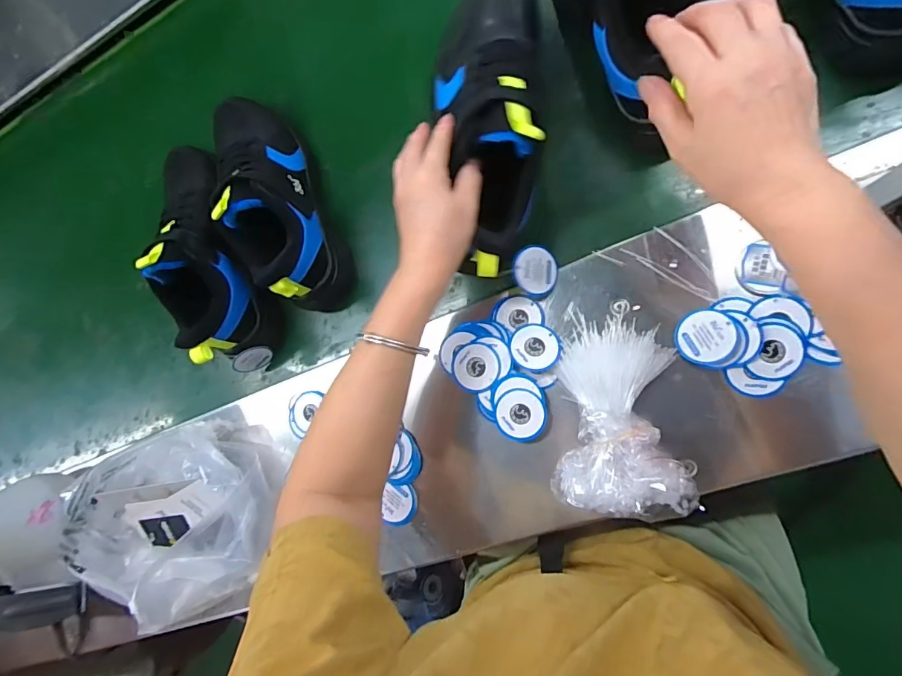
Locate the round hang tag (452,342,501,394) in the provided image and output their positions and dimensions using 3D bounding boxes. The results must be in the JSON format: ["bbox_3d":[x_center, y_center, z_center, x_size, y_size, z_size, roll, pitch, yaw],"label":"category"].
[{"bbox_3d":[0.025,0.030,0.457,0.048,0.004,0.050,-1,87,17],"label":"round hang tag"}]

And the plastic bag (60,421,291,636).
[{"bbox_3d":[-0.298,0.200,0.527,0.210,0.130,0.185,9,91,7],"label":"plastic bag"}]

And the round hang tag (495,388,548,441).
[{"bbox_3d":[0.067,0.074,0.438,0.047,0.006,0.049,0,90,16],"label":"round hang tag"}]

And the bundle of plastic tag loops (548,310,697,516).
[{"bbox_3d":[0.157,0.068,0.409,0.112,0.047,0.171,4,90,7],"label":"bundle of plastic tag loops"}]

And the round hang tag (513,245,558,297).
[{"bbox_3d":[0.084,-0.066,0.449,0.046,0.004,0.048,0,89,-17],"label":"round hang tag"}]

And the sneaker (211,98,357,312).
[{"bbox_3d":[-0.212,-0.162,0.523,0.095,0.117,0.276,-24,87,6],"label":"sneaker"}]

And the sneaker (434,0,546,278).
[{"bbox_3d":[0.031,-0.205,0.407,0.107,0.083,0.286,-2,78,7],"label":"sneaker"}]

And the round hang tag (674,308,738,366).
[{"bbox_3d":[0.225,-0.001,0.403,0.047,0.005,0.047,-5,81,32],"label":"round hang tag"}]

